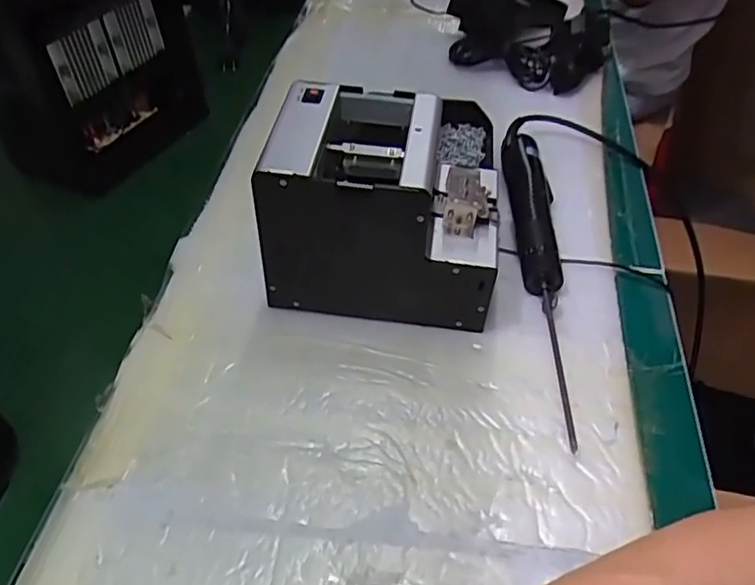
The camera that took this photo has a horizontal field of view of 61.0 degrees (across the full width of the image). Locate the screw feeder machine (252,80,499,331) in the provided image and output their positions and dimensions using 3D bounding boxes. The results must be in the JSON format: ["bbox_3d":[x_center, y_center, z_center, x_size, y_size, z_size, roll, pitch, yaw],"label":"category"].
[{"bbox_3d":[0.008,-0.067,0.519,0.173,0.145,0.119,7,47,6],"label":"screw feeder machine"}]

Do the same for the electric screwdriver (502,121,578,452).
[{"bbox_3d":[0.145,-0.033,0.562,0.043,0.043,0.357,1,46,1],"label":"electric screwdriver"}]

